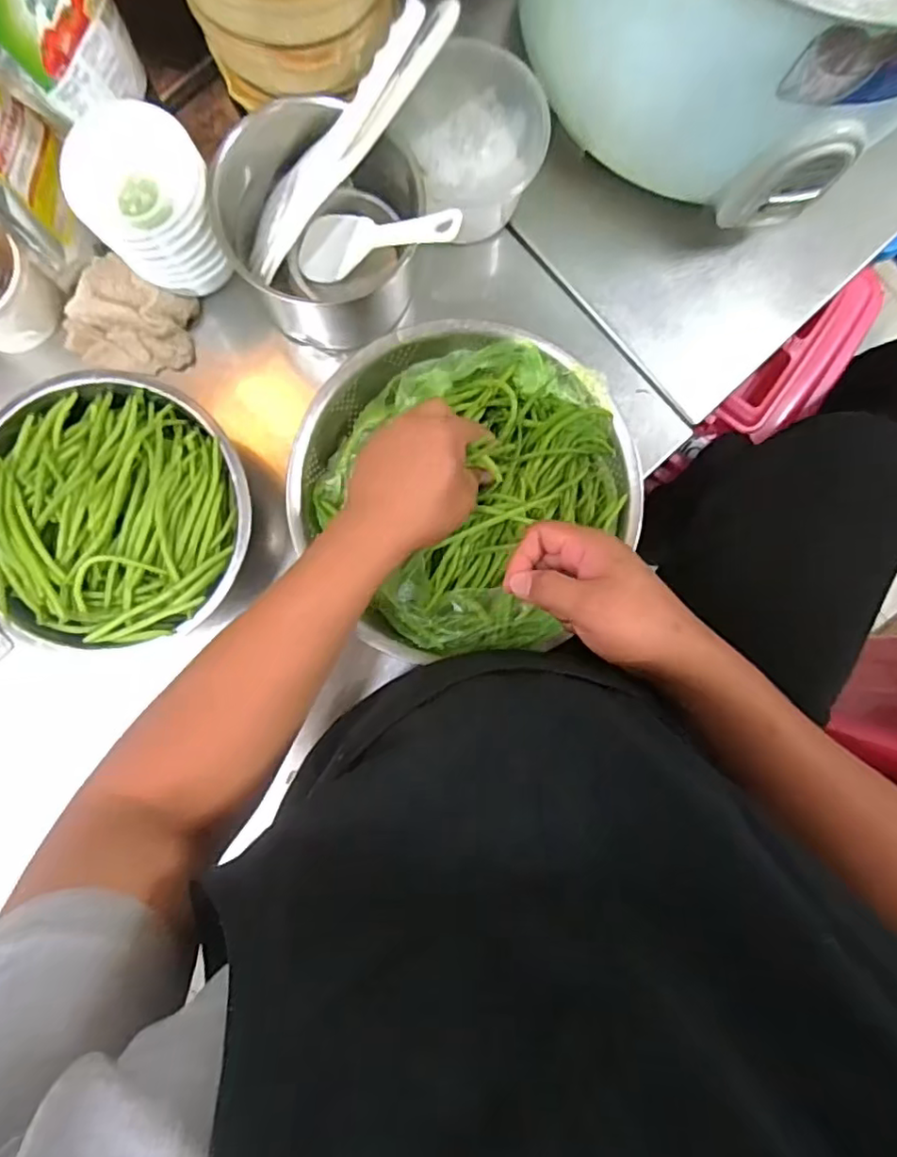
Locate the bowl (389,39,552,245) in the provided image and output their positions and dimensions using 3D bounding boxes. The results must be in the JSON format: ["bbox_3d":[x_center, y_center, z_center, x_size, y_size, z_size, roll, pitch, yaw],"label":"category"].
[{"bbox_3d":[0.019,-0.400,0.572,0.125,0.105,0.112,-31,91,-5],"label":"bowl"}]

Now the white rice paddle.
[{"bbox_3d":[-0.063,-0.299,0.530,0.180,0.020,0.067,13,86,38],"label":"white rice paddle"}]

